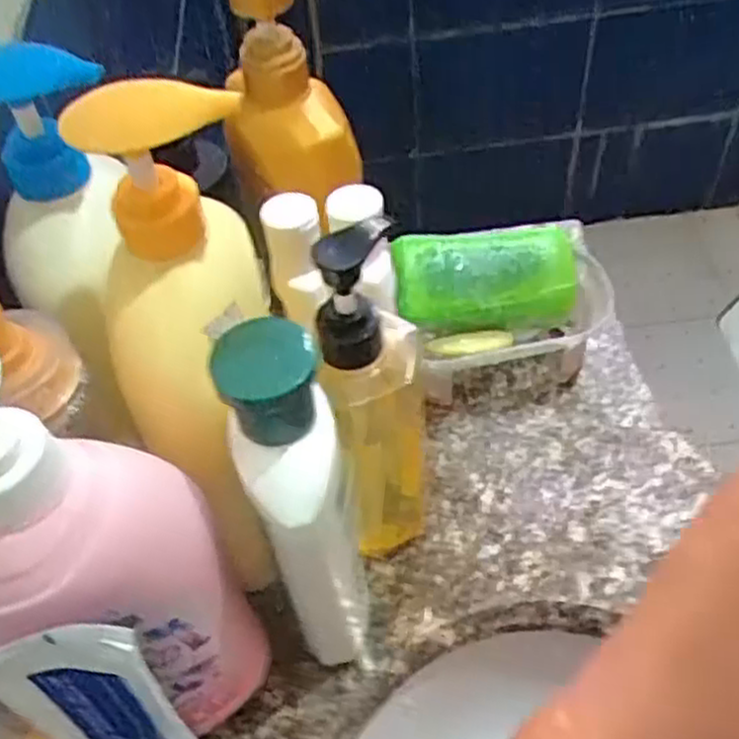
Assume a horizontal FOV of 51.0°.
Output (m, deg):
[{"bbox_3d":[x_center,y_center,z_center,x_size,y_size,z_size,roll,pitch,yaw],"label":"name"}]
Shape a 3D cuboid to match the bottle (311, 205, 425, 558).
[{"bbox_3d":[0.004,0.022,0.393,0.045,0.219,0.061,-1,52,4],"label":"bottle"}]

